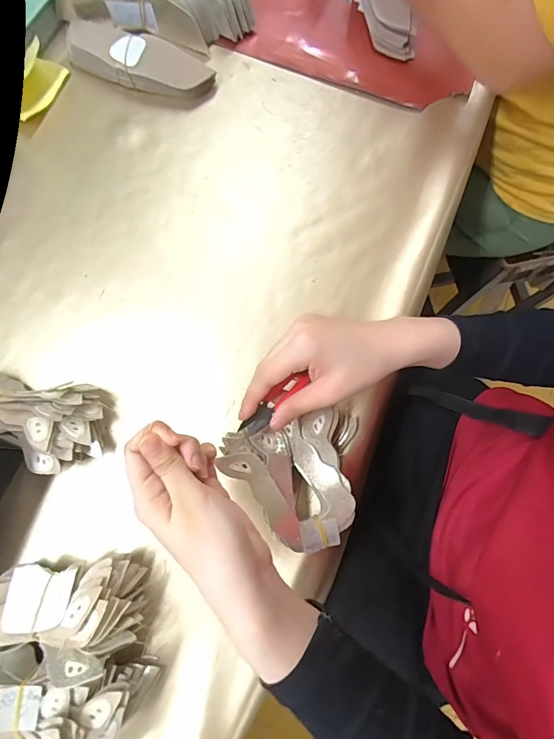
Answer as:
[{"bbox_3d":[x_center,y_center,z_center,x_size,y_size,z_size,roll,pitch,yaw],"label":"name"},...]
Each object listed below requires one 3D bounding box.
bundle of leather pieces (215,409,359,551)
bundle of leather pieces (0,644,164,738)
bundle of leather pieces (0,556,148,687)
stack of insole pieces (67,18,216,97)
[{"bbox_3d":[0.023,0.097,0.360,0.121,0.052,0.117,-16,77,-5],"label":"bundle of leather pieces"},{"bbox_3d":[-0.177,0.262,0.321,0.150,0.064,0.078,-5,77,-2],"label":"bundle of leather pieces"},{"bbox_3d":[-0.182,0.198,0.337,0.134,0.062,0.068,-3,77,-2],"label":"bundle of leather pieces"},{"bbox_3d":[-0.163,-0.370,0.480,0.169,0.036,0.070,11,76,1],"label":"stack of insole pieces"}]

